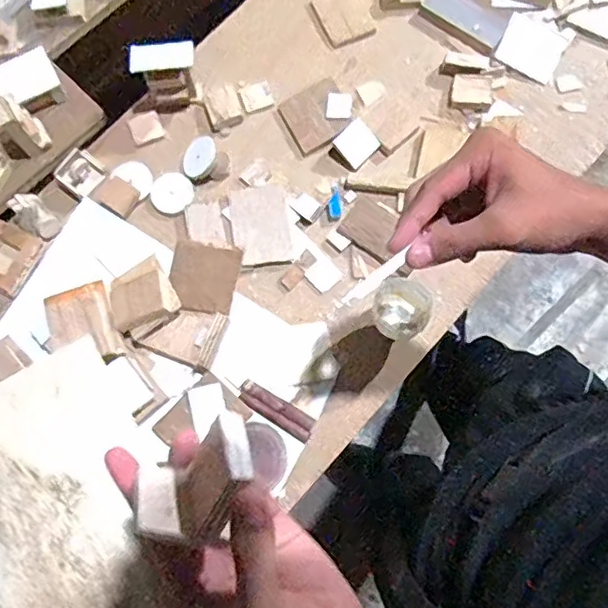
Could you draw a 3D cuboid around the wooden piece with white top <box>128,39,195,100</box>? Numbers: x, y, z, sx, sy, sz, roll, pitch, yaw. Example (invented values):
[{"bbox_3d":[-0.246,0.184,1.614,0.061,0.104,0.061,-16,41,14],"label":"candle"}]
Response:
[{"bbox_3d":[-0.177,-0.298,0.743,0.078,0.081,0.042,-5,78,-1],"label":"wooden piece with white top"}]

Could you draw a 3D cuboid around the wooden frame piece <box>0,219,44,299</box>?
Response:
[{"bbox_3d":[-0.385,-0.061,0.732,0.072,0.010,0.082,27,79,6],"label":"wooden frame piece"}]

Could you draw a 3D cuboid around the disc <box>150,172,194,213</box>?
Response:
[{"bbox_3d":[-0.177,-0.149,0.760,0.055,0.004,0.056,0,78,1],"label":"disc"}]

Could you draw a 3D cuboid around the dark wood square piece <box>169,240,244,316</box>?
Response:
[{"bbox_3d":[-0.127,-0.035,0.721,0.082,0.020,0.086,10,78,3],"label":"dark wood square piece"}]

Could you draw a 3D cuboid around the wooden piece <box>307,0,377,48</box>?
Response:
[{"bbox_3d":[0.053,-0.411,0.815,0.073,0.009,0.090,-23,79,-4],"label":"wooden piece"}]

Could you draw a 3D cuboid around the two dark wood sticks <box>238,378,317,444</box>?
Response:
[{"bbox_3d":[-0.033,0.127,0.689,0.100,0.007,0.031,33,80,7],"label":"two dark wood sticks"}]

